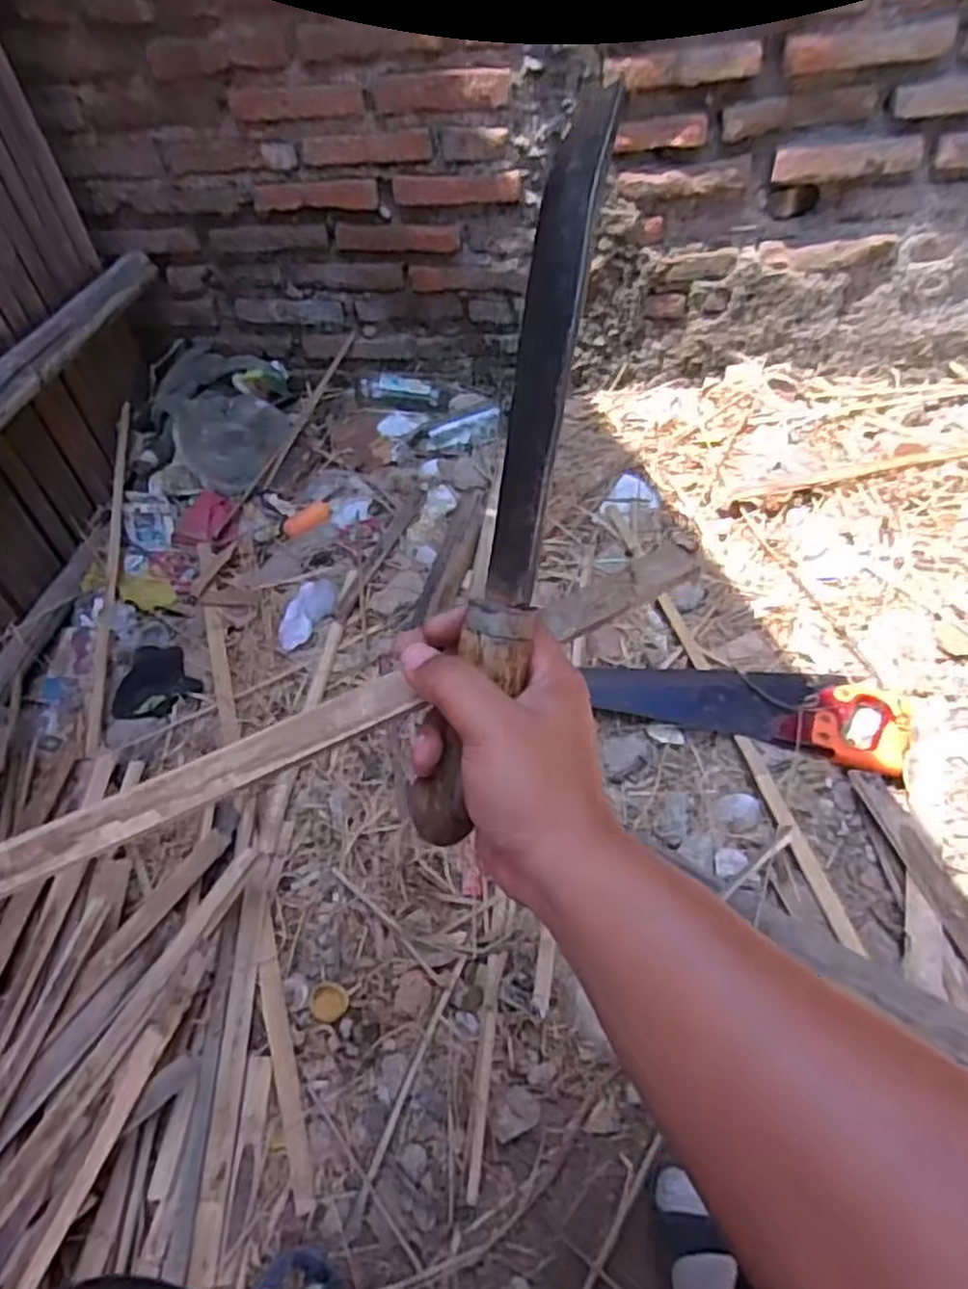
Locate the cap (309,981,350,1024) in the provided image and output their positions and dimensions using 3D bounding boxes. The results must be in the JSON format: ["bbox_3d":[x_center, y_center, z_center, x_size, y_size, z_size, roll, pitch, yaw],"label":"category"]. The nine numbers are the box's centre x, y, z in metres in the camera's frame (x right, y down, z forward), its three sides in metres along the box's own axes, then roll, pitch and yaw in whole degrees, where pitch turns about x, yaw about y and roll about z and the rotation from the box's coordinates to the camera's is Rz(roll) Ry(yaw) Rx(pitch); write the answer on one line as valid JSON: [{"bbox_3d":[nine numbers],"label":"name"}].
[{"bbox_3d":[-0.161,0.372,0.809,0.040,0.007,0.040,10,49,-12],"label":"cap"}]

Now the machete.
[{"bbox_3d":[0.013,-0.067,0.346,0.040,0.024,0.326,13,97,15],"label":"machete"}]

